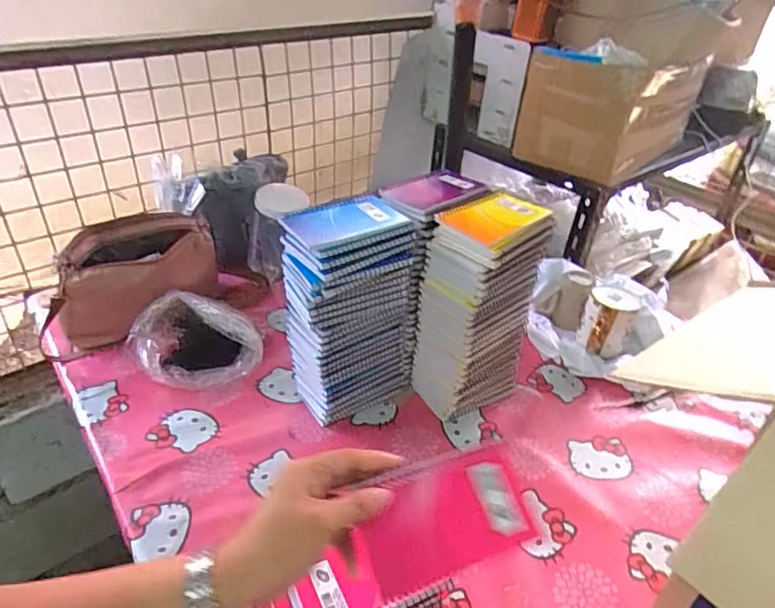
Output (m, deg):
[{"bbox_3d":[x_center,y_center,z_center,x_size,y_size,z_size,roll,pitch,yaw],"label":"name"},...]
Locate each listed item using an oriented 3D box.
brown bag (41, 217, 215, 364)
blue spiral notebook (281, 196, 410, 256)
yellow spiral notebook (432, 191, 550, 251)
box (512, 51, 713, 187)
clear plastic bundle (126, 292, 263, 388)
[{"bbox_3d":[-0.412,-0.034,0.877,0.270,0.161,0.113,-13,37,-20],"label":"brown bag"},{"bbox_3d":[-0.050,-0.100,0.662,0.137,0.018,0.095,-16,39,-24],"label":"blue spiral notebook"},{"bbox_3d":[0.128,-0.105,0.675,0.094,0.017,0.125,33,47,29],"label":"yellow spiral notebook"},{"bbox_3d":[0.469,-0.426,1.174,0.359,0.211,0.251,-28,44,-36],"label":"box"},{"bbox_3d":[-0.285,0.057,0.817,0.184,0.100,0.105,-8,36,-14],"label":"clear plastic bundle"}]

